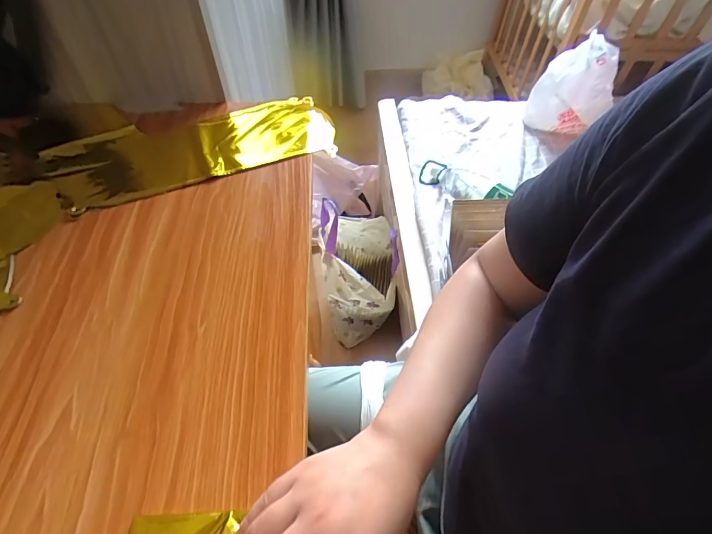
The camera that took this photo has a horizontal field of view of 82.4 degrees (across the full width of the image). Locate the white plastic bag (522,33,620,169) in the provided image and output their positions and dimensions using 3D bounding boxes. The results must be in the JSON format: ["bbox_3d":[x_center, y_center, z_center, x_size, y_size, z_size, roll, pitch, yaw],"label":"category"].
[{"bbox_3d":[0.568,-0.452,1.066,0.265,0.226,0.125,-29,58,-21],"label":"white plastic bag"}]

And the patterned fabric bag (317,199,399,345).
[{"bbox_3d":[0.008,0.016,1.157,0.199,0.325,0.264,-3,52,-2],"label":"patterned fabric bag"}]

